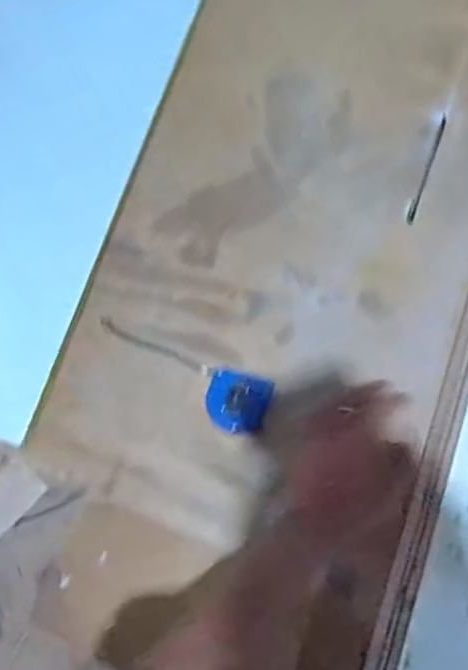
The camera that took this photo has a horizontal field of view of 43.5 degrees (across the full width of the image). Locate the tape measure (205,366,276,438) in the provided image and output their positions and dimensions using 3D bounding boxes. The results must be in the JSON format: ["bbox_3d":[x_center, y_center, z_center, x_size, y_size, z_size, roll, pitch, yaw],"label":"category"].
[{"bbox_3d":[0.003,0.068,0.618,0.066,0.032,0.069,20,71,7],"label":"tape measure"}]

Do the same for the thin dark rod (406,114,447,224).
[{"bbox_3d":[0.246,-0.212,0.749,0.011,0.014,0.163,20,71,7],"label":"thin dark rod"}]

